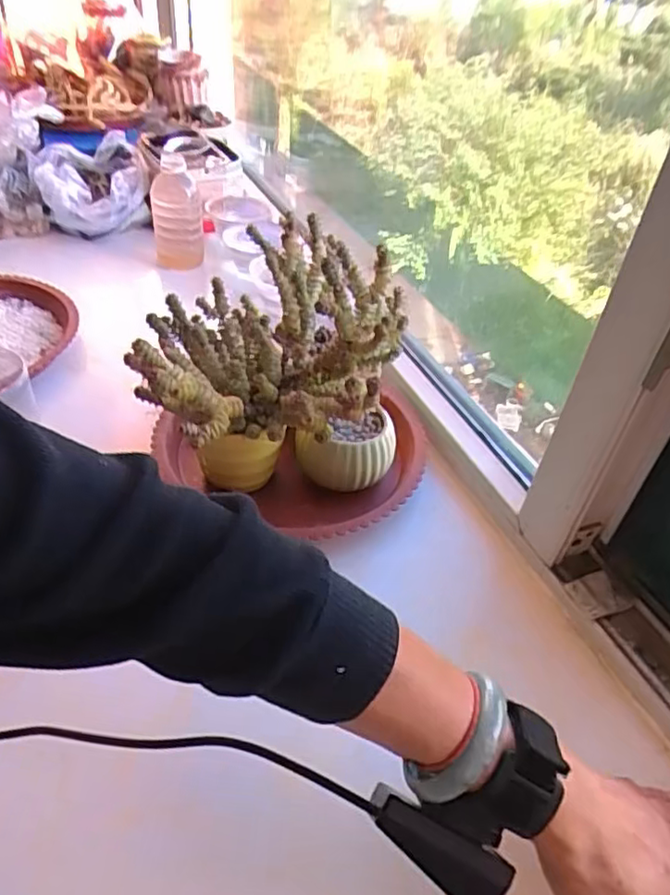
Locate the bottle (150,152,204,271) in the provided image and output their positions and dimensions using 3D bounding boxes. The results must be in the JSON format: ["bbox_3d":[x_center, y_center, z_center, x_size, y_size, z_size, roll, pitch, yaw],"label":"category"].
[{"bbox_3d":[-0.212,-0.313,0.845,0.066,0.135,0.052,-2,43,-10],"label":"bottle"}]

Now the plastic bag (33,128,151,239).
[{"bbox_3d":[-0.359,-0.389,0.937,0.153,0.079,0.162,-8,44,-16],"label":"plastic bag"}]

